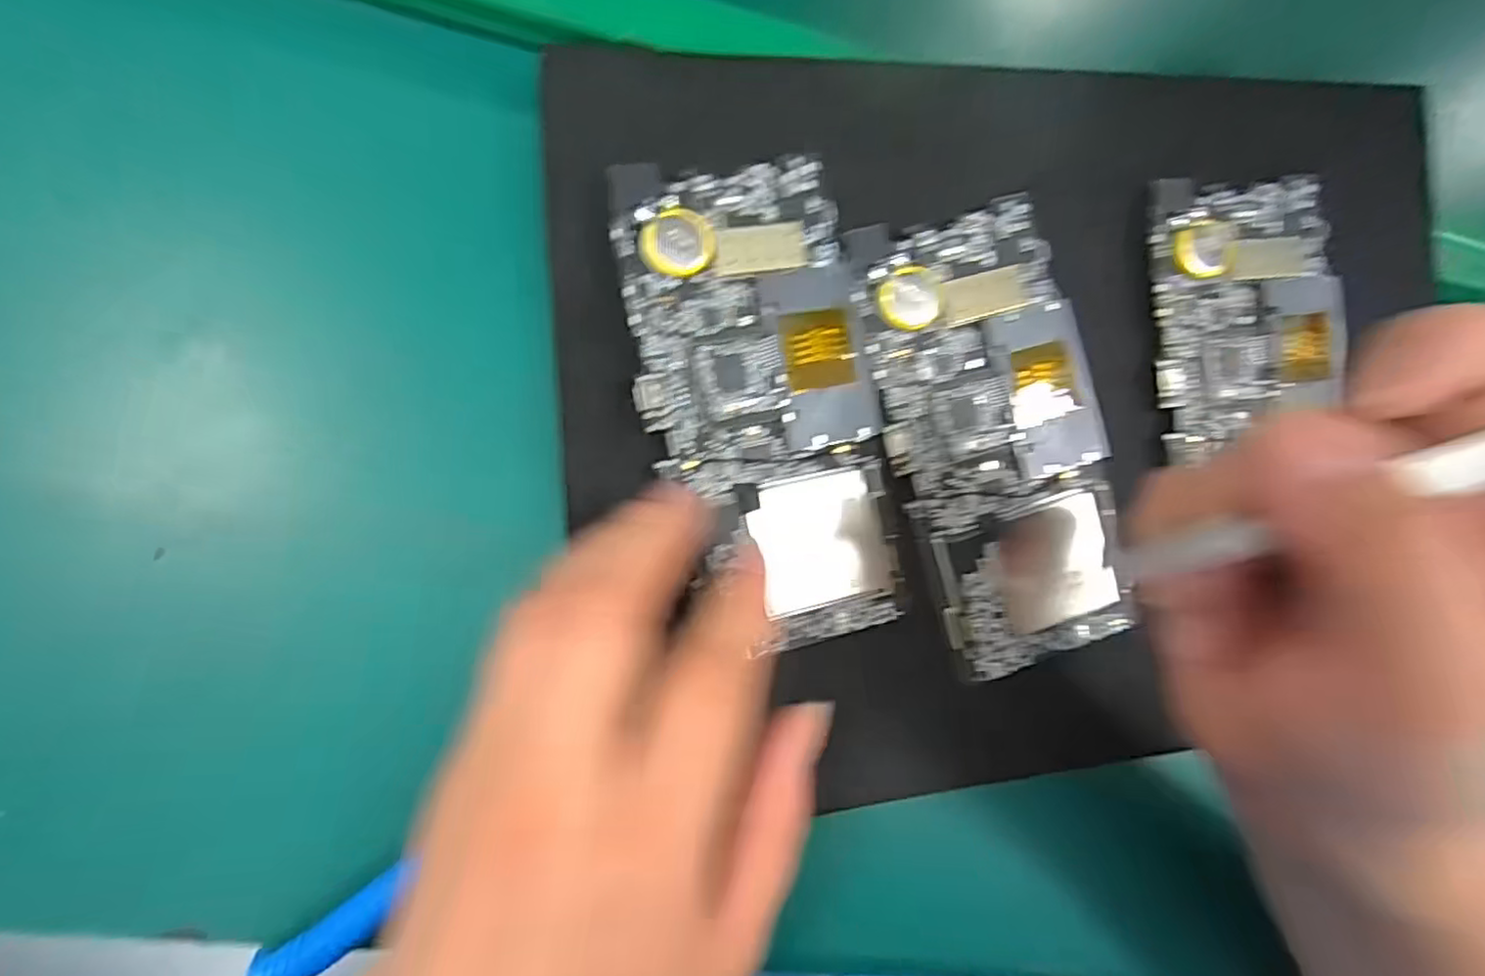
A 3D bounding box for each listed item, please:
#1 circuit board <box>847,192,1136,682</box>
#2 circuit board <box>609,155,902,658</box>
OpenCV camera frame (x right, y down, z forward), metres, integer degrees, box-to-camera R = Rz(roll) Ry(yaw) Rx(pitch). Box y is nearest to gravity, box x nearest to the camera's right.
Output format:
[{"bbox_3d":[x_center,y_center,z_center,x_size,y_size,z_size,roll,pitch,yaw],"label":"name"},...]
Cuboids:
[{"bbox_3d":[0.087,-0.018,0.227,0.072,0.008,0.151,-14,86,-12],"label":"circuit board"},{"bbox_3d":[0.010,-0.028,0.214,0.076,0.009,0.152,-19,93,-8],"label":"circuit board"}]

